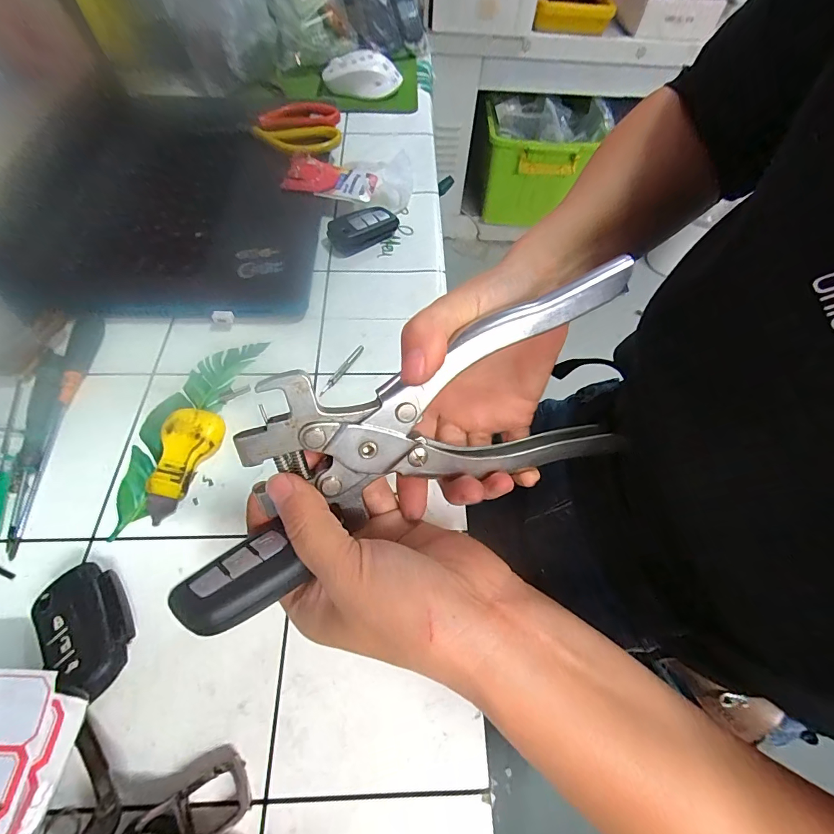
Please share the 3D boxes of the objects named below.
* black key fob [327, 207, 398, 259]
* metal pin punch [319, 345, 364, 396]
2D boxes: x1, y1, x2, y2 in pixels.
[{"bbox_3d":[-0.051,-0.175,0.377,0.061,0.022,0.033,-30,66,-18],"label":"black key fob"},{"bbox_3d":[-0.056,-0.036,0.305,0.005,0.004,0.051,29,63,14],"label":"metal pin punch"}]

